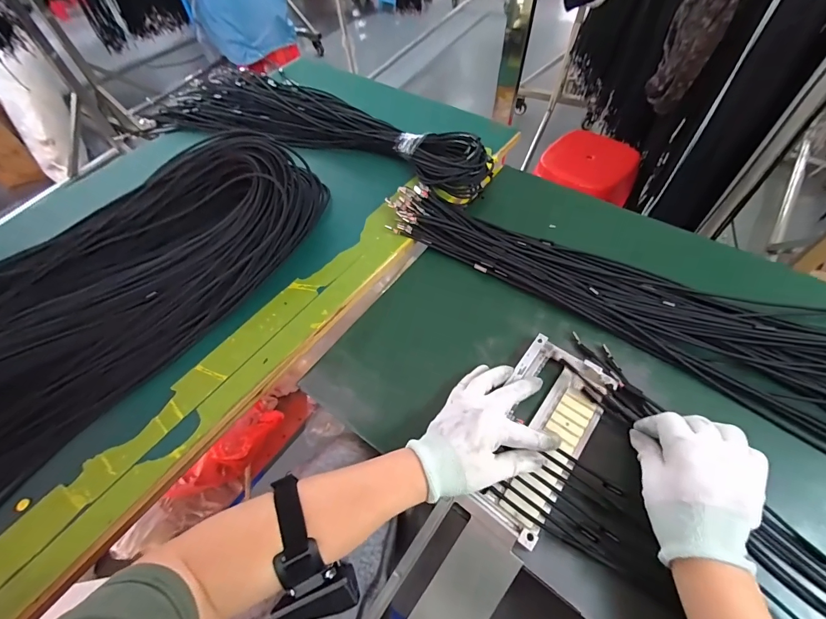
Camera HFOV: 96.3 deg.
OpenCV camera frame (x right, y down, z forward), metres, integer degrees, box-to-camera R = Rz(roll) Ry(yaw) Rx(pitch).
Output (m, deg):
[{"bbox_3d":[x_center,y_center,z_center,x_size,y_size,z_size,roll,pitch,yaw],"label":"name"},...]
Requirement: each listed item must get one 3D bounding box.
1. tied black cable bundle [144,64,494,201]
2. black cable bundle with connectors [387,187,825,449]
[{"bbox_3d":[-0.191,-0.384,0.722,0.739,0.056,0.241,19,60,15],"label":"tied black cable bundle"},{"bbox_3d":[0.314,-0.015,0.461,0.759,0.040,0.200,29,63,20],"label":"black cable bundle with connectors"}]

